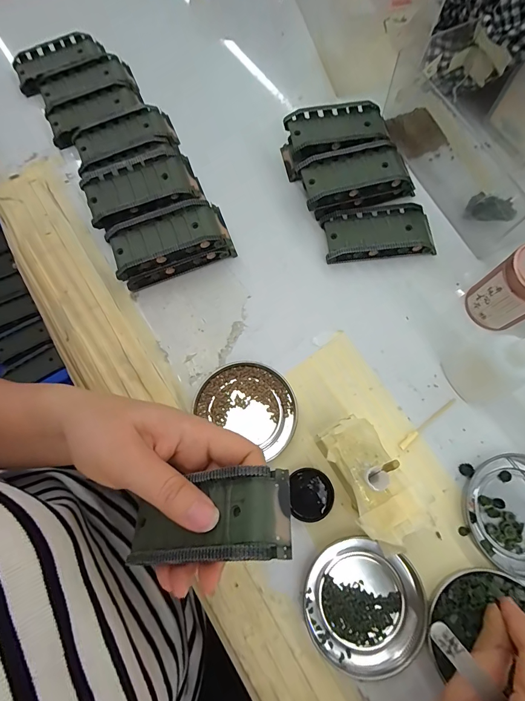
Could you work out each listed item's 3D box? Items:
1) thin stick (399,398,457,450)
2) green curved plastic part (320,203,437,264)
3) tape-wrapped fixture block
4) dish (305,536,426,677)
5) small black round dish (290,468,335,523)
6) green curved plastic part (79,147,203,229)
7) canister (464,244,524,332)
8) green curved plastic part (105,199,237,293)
[{"bbox_3d":[0.128,0.055,0.272,0.059,0.004,0.006,-38,76,-9],"label":"thin stick"},{"bbox_3d":[0.104,-0.104,0.313,0.095,0.020,0.045,-5,73,0],"label":"green curved plastic part"},{"bbox_3d":[0.072,0.089,0.242,0.040,0.043,0.082,-32,75,-7],"label":"tape-wrapped fixture block"},{"bbox_3d":[0.069,0.170,0.239,0.079,0.010,0.076,0,73,2],"label":"dish"},{"bbox_3d":[0.036,0.105,0.256,0.030,0.010,0.035,-2,73,1],"label":"small black round dish"},{"bbox_3d":[-0.107,-0.143,0.321,0.098,0.031,0.058,-18,74,-4],"label":"green curved plastic part"},{"bbox_3d":[0.193,-0.045,0.269,0.042,0.066,0.042,0,73,2],"label":"canister"},{"bbox_3d":[-0.079,-0.094,0.305,0.096,0.036,0.047,-20,74,-4],"label":"green curved plastic part"}]

